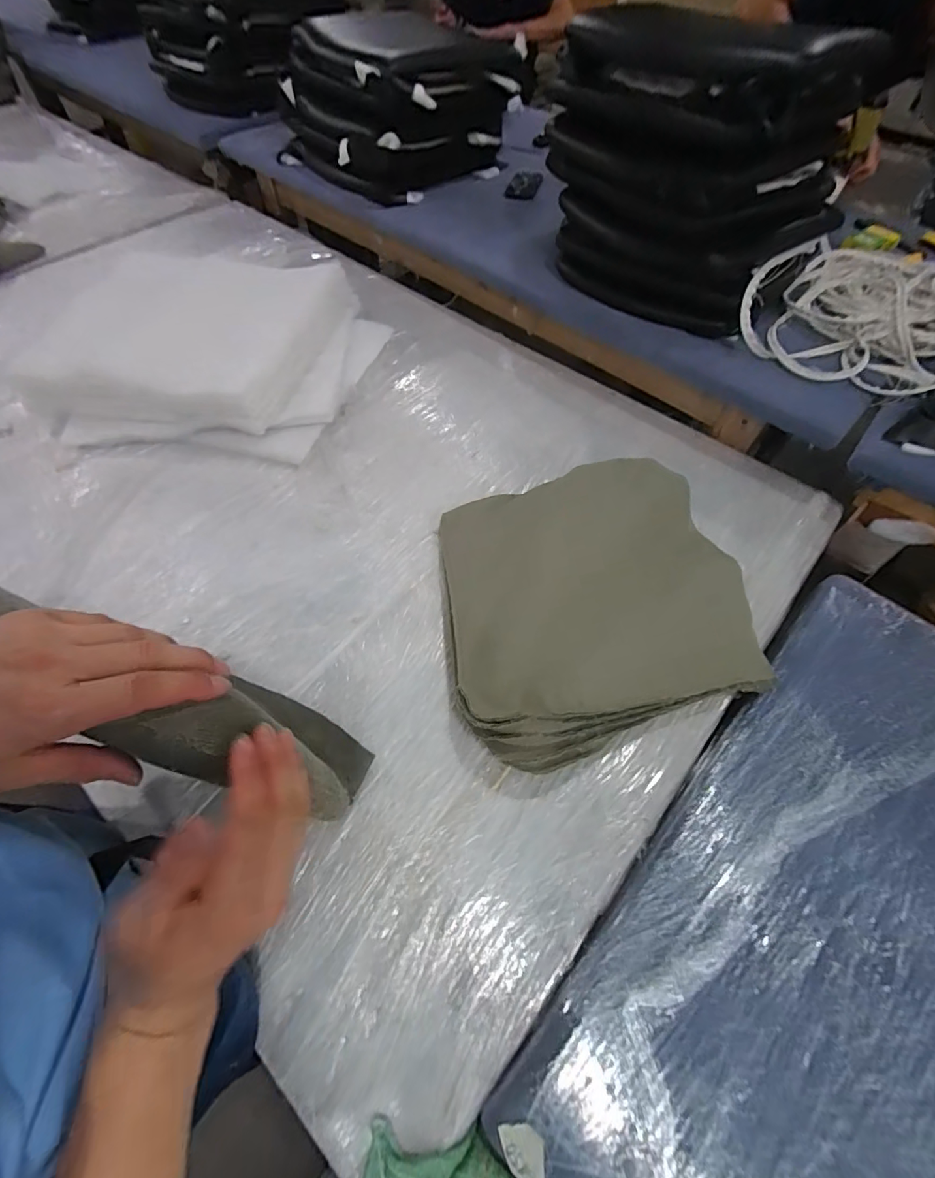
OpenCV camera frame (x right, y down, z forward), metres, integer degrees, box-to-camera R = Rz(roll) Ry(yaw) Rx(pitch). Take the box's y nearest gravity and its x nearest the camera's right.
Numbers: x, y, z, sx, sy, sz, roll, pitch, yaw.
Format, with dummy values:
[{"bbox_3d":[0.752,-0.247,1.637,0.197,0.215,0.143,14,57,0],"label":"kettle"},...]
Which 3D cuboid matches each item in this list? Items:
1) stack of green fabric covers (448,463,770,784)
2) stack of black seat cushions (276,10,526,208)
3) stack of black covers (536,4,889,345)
[{"bbox_3d":[0.183,-0.004,0.748,0.464,0.078,0.450,-16,59,-10],"label":"stack of green fabric covers"},{"bbox_3d":[-0.202,-1.322,1.321,0.482,0.269,0.507,-37,65,-21],"label":"stack of black seat cushions"},{"bbox_3d":[0.424,-0.811,0.936,0.333,0.366,0.502,-40,66,-22],"label":"stack of black covers"}]

